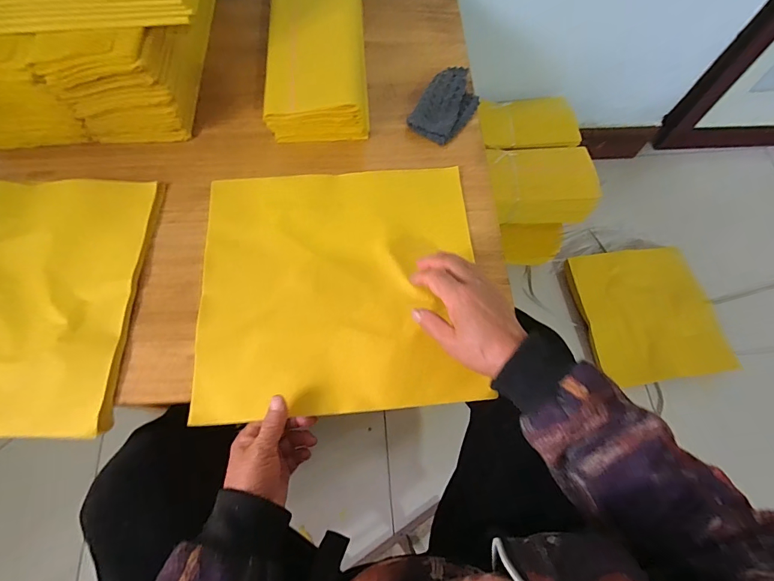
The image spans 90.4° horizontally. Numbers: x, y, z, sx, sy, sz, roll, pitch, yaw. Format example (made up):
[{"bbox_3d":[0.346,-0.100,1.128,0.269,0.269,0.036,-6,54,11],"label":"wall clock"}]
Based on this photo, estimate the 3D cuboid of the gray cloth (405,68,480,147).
[{"bbox_3d":[0.083,-0.259,0.538,0.069,0.042,0.107,28,70,9],"label":"gray cloth"}]

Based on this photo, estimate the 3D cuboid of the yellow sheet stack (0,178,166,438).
[{"bbox_3d":[-0.430,0.003,0.427,0.293,0.013,0.297,0,68,-2],"label":"yellow sheet stack"}]

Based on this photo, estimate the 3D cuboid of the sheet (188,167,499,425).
[{"bbox_3d":[-0.055,-0.013,0.445,0.308,0.012,0.292,-5,68,-1],"label":"sheet"}]

